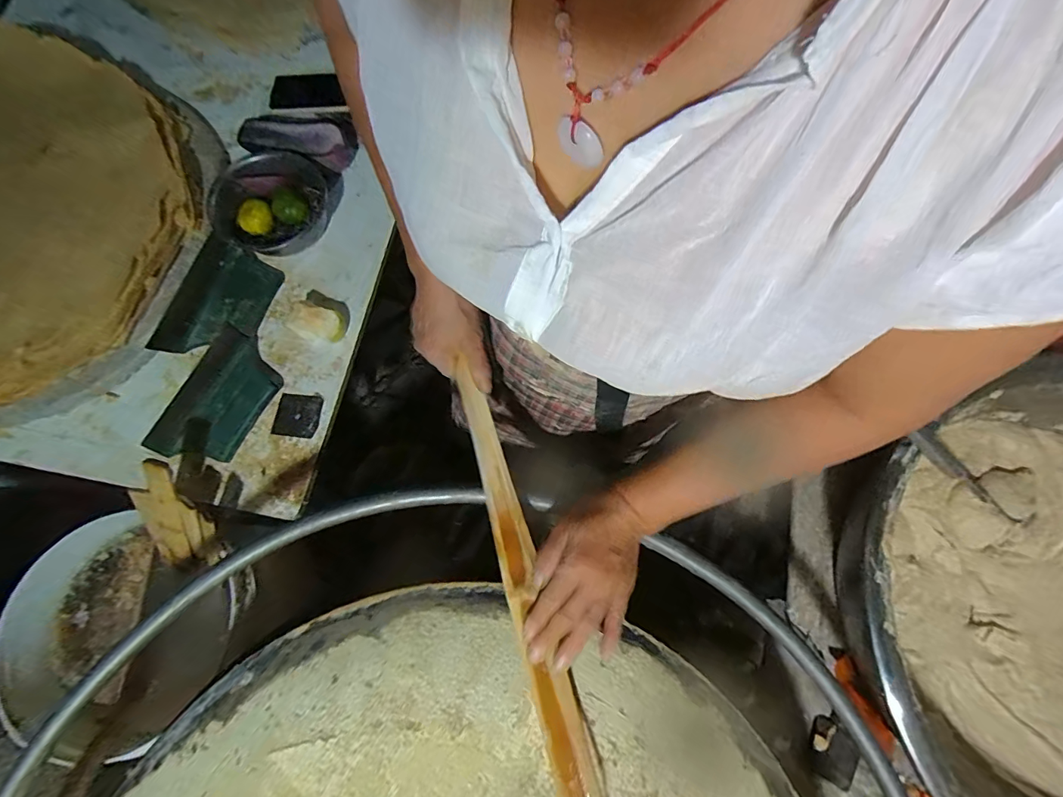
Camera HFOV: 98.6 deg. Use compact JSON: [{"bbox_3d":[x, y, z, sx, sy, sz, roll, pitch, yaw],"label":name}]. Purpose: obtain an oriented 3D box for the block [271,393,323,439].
[{"bbox_3d":[-0.331,0.023,0.644,0.066,0.006,0.061,7,75,0],"label":"block"}]

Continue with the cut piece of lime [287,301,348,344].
[{"bbox_3d":[-0.312,-0.109,0.665,0.078,0.030,0.048,17,73,3],"label":"cut piece of lime"}]

